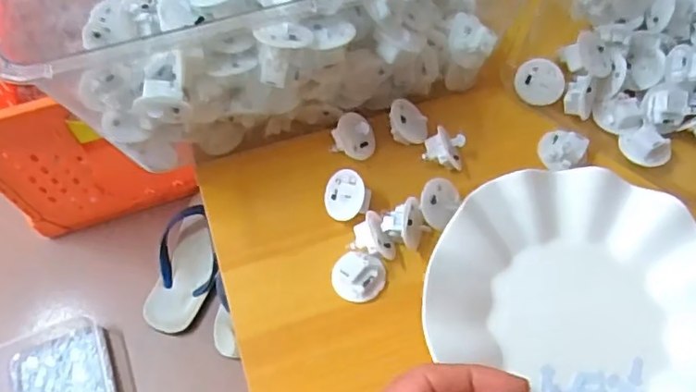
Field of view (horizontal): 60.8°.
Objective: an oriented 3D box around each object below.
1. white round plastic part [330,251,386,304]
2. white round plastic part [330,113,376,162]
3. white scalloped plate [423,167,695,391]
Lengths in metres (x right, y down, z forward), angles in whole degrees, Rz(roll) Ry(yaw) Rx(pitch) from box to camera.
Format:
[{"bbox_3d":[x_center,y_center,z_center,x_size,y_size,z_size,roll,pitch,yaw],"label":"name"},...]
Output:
[{"bbox_3d":[0.008,0.049,0.365,0.032,0.011,0.030,1,90,-15],"label":"white round plastic part"},{"bbox_3d":[0.005,-0.040,0.401,0.032,0.013,0.032,-3,96,-27],"label":"white round plastic part"},{"bbox_3d":[0.138,0.064,0.349,0.172,0.025,0.163,0,64,1],"label":"white scalloped plate"}]

